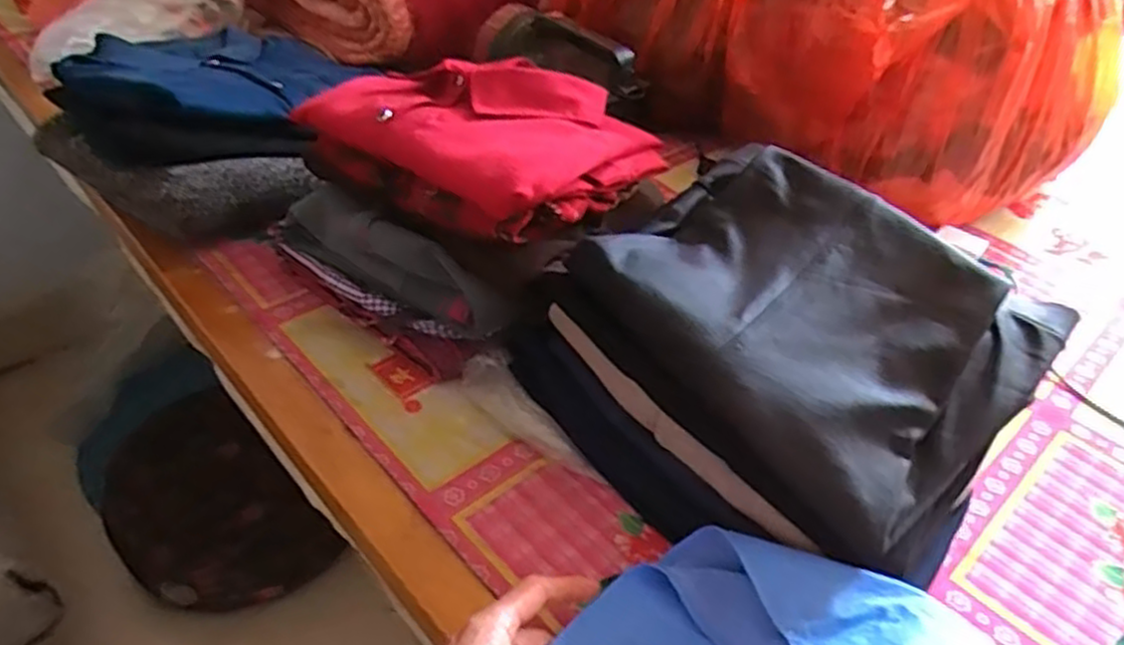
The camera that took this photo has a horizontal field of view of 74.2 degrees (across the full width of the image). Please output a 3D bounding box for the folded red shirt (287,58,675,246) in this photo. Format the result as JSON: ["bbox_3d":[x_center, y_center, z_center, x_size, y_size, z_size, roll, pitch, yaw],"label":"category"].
[{"bbox_3d":[-0.068,-0.175,0.649,0.254,0.075,0.214,34,48,27],"label":"folded red shirt"}]

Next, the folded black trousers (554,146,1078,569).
[{"bbox_3d":[0.180,-0.008,0.544,0.291,0.110,0.255,36,49,29],"label":"folded black trousers"}]

